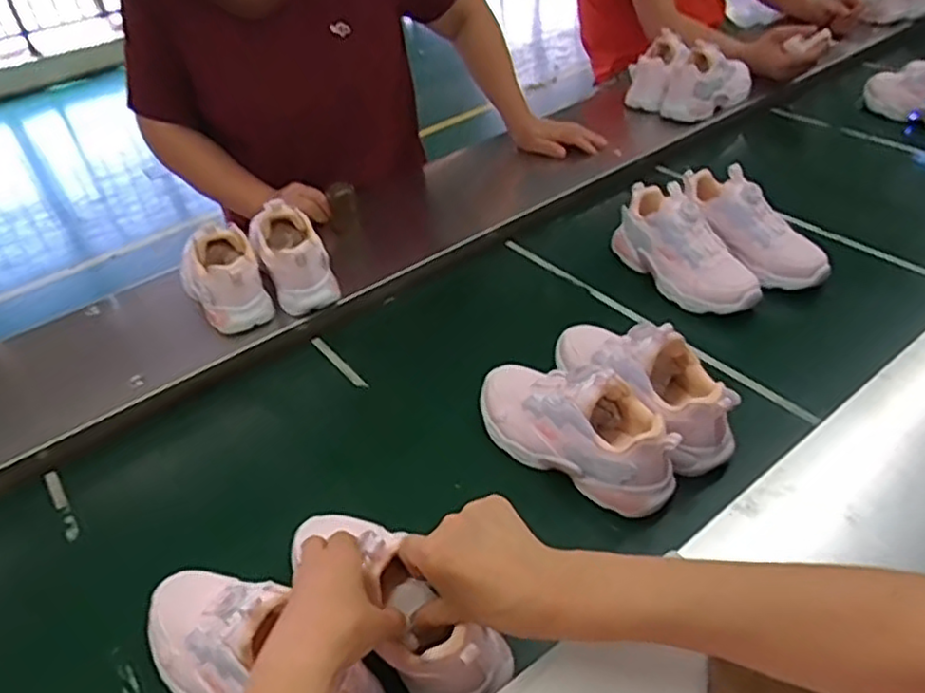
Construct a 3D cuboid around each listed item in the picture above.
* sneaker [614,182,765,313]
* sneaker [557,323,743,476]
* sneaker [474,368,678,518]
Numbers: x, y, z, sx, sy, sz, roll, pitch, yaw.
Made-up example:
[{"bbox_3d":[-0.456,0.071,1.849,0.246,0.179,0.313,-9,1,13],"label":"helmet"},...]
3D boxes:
[{"bbox_3d":[0.277,-0.126,0.860,0.070,0.104,0.212,-22,42,-18],"label":"sneaker"},{"bbox_3d":[0.167,0.028,0.677,0.094,0.112,0.211,-28,44,-24],"label":"sneaker"},{"bbox_3d":[0.101,0.064,0.645,0.211,0.104,0.076,23,48,31],"label":"sneaker"}]

